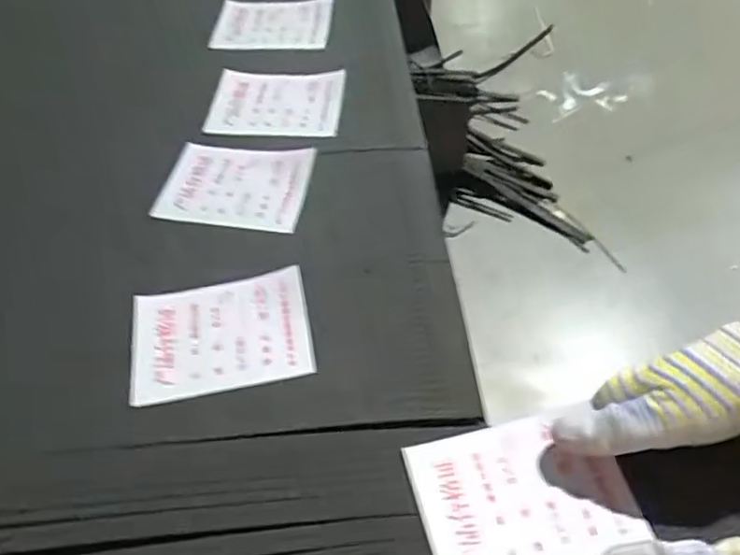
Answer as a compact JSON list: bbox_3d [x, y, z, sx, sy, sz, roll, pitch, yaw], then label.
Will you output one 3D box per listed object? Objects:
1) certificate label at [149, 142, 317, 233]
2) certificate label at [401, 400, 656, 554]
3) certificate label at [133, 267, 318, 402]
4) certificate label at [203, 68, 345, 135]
[{"bbox_3d":[-0.096,-0.069,0.465,0.106,0.010,0.073,6,54,9],"label":"certificate label"},{"bbox_3d":[0.078,0.110,0.326,0.106,0.009,0.076,-14,53,-6],"label":"certificate label"},{"bbox_3d":[-0.090,0.033,0.388,0.104,0.005,0.076,-11,55,-3],"label":"certificate label"},{"bbox_3d":[-0.077,-0.142,0.522,0.108,0.007,0.071,1,58,7],"label":"certificate label"}]

